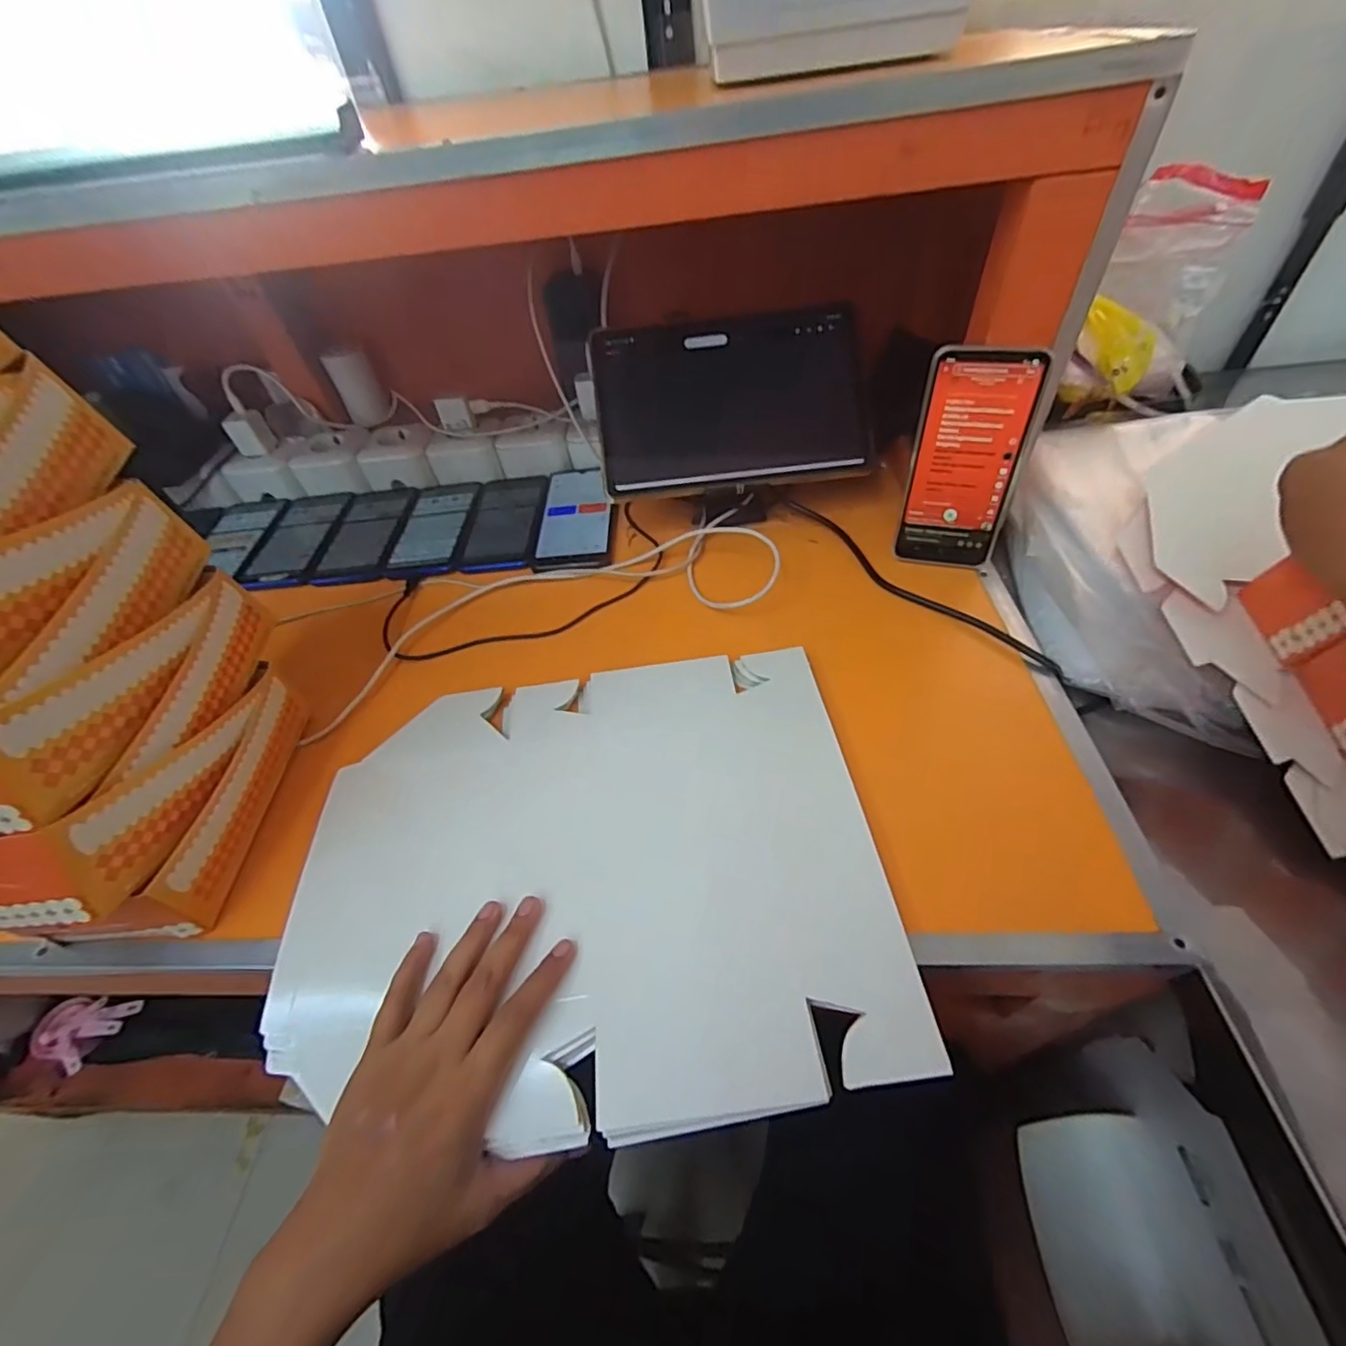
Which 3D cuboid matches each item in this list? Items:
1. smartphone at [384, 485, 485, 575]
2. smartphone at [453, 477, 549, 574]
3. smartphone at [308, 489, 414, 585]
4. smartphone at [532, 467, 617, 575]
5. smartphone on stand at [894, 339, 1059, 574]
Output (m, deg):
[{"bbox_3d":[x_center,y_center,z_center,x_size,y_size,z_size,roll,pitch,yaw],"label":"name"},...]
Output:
[{"bbox_3d":[-0.254,-0.162,0.622,0.078,0.011,0.159,-7,49,2],"label":"smartphone"},{"bbox_3d":[-0.178,-0.162,0.619,0.080,0.012,0.160,-5,49,4],"label":"smartphone"},{"bbox_3d":[-0.330,-0.147,0.626,0.078,0.013,0.156,-6,49,3],"label":"smartphone"},{"bbox_3d":[-0.100,-0.168,0.609,0.077,0.010,0.167,-4,51,3],"label":"smartphone"},{"bbox_3d":[0.234,-0.166,0.468,0.080,0.168,0.006,10,39,16],"label":"smartphone on stand"}]

